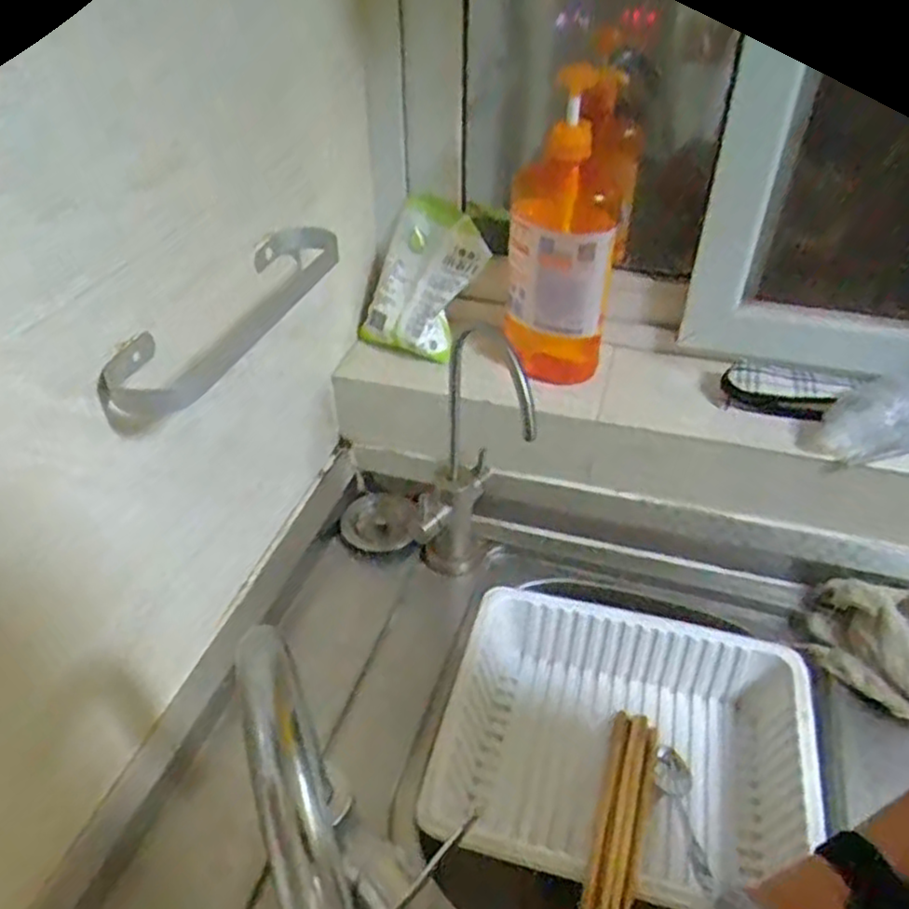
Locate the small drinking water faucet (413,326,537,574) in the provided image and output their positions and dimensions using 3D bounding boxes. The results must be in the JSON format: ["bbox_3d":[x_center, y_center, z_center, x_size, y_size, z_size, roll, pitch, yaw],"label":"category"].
[{"bbox_3d":[0.005,0.017,0.643,0.082,0.282,0.152,-5,39,-6],"label":"small drinking water faucet"}]

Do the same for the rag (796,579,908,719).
[{"bbox_3d":[0.376,0.162,0.643,0.101,0.048,0.134,-29,47,-31],"label":"rag"}]

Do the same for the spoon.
[{"bbox_3d":[0.185,0.293,0.591,0.032,0.023,0.147,4,15,4],"label":"spoon"}]

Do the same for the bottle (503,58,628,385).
[{"bbox_3d":[0.104,-0.190,0.681,0.101,0.288,0.070,24,45,26],"label":"bottle"}]

